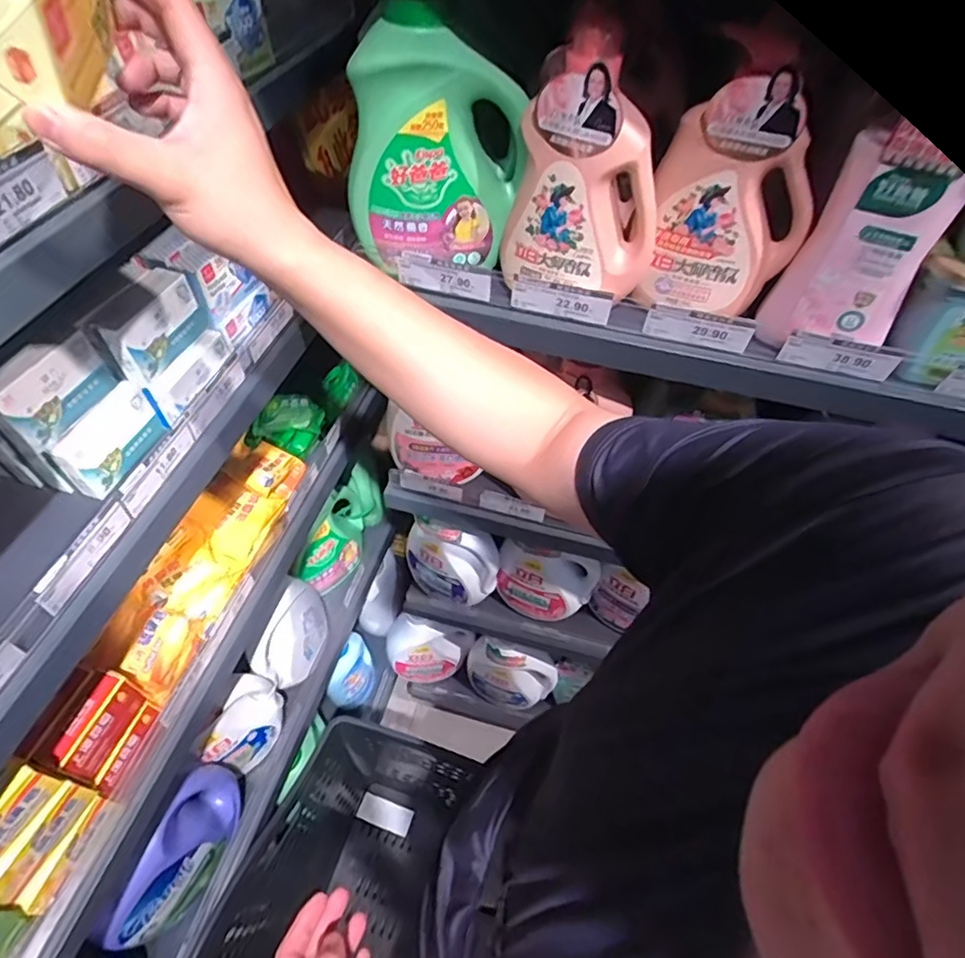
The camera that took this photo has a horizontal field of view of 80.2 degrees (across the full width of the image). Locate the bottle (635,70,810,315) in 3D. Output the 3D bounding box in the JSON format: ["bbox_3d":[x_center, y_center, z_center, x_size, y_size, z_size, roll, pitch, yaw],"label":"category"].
[{"bbox_3d":[0.236,-0.261,0.530,0.139,0.204,0.091,9,52,5],"label":"bottle"}]

